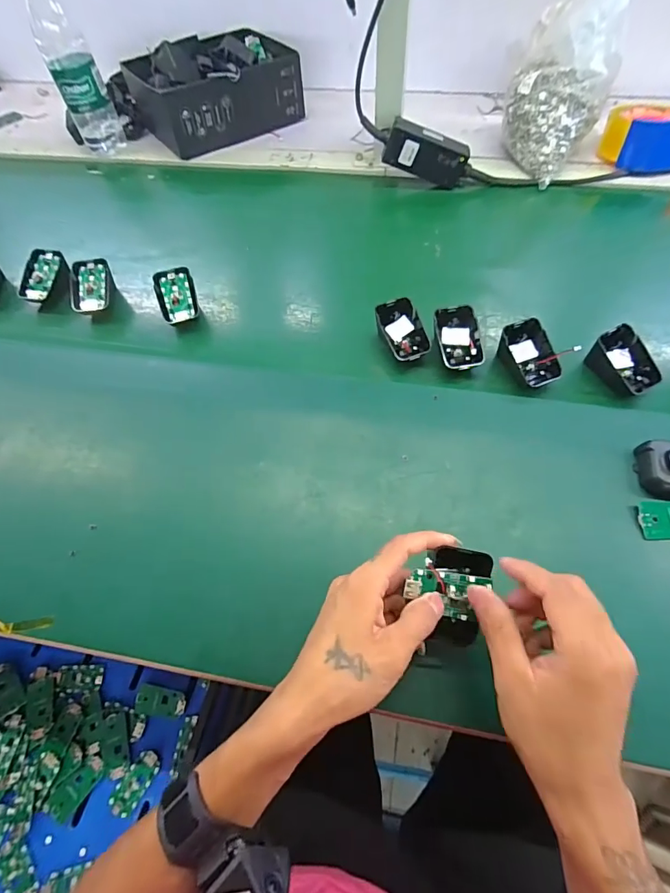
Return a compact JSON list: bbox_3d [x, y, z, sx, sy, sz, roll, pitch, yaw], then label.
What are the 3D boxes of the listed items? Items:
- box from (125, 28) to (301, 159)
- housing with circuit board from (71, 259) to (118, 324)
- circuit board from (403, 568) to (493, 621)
[{"bbox_3d":[-0.194,-0.605,0.733,0.256,0.097,0.185,-33,61,-14],"label":"box"},{"bbox_3d":[-0.296,-0.191,0.533,0.042,0.042,0.069,-6,60,0],"label":"housing with circuit board"},{"bbox_3d":[0.078,0.104,0.304,0.060,0.006,0.032,11,88,-5],"label":"circuit board"}]

